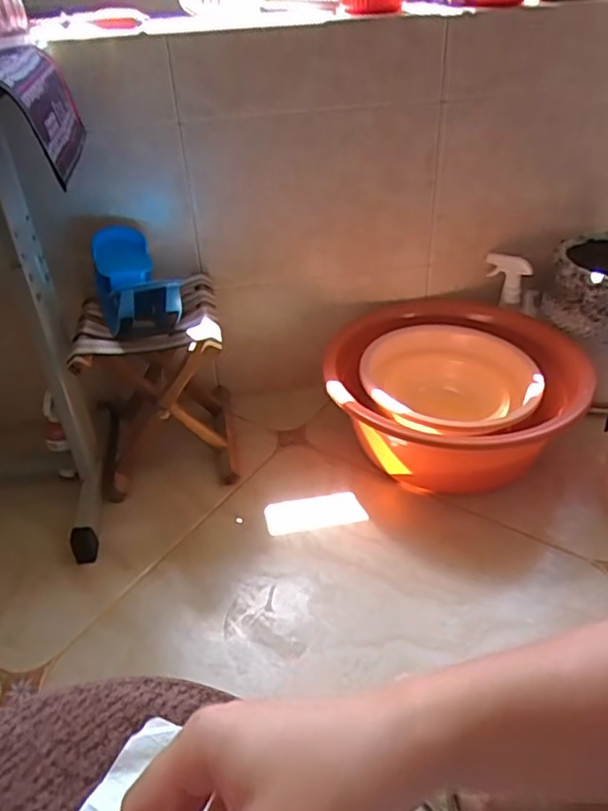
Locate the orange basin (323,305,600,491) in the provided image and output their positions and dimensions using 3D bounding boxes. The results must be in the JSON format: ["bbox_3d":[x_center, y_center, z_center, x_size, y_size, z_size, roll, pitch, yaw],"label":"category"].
[{"bbox_3d":[0.273,-0.006,1.154,0.424,0.188,0.450,-2,36,2],"label":"orange basin"}]

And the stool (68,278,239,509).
[{"bbox_3d":[-0.262,-0.040,1.127,0.236,0.302,0.261,-9,37,-9],"label":"stool"}]

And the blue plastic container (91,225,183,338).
[{"bbox_3d":[-0.286,-0.194,1.030,0.107,0.129,0.223,-19,39,-20],"label":"blue plastic container"}]

